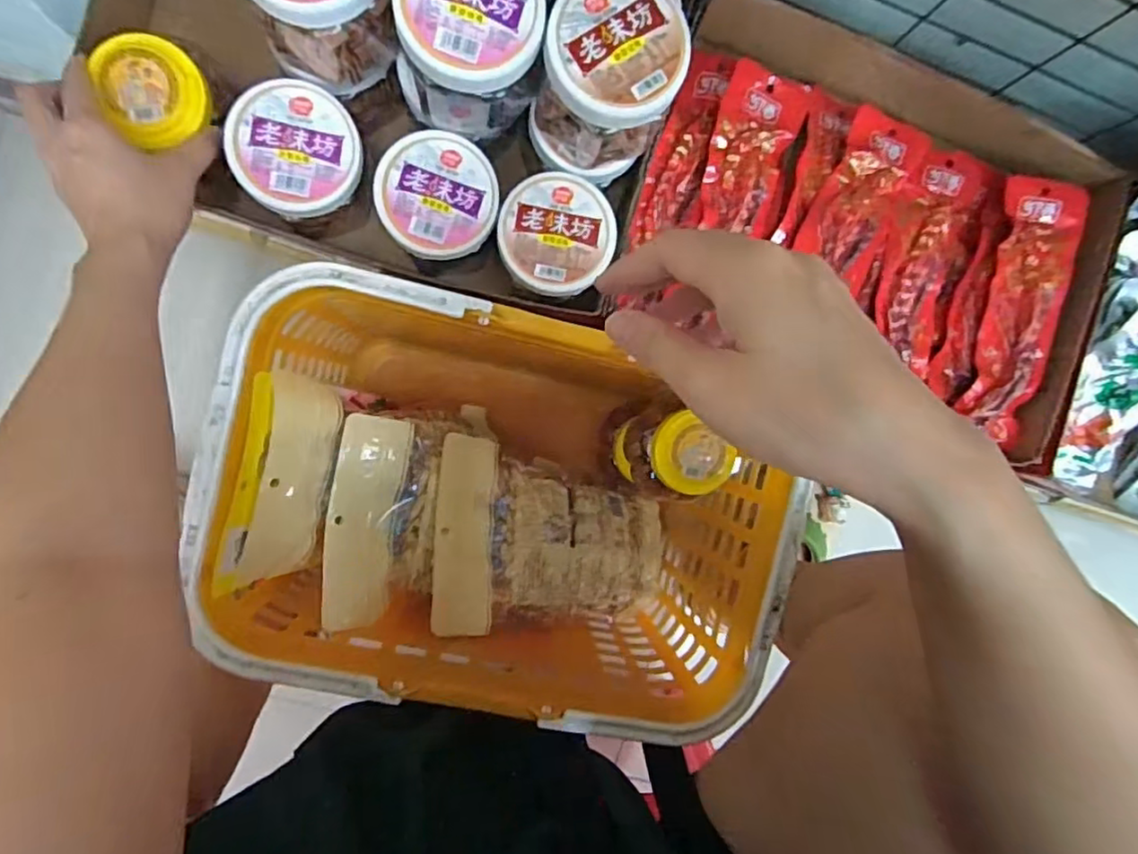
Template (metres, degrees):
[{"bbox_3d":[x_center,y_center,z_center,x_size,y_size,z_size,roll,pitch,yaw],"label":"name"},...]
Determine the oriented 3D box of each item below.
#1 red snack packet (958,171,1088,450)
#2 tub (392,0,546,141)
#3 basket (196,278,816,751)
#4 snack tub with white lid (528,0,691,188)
[{"bbox_3d":[0.410,-0.102,0.576,0.069,0.036,0.239,10,93,-8],"label":"red snack packet"},{"bbox_3d":[-0.066,-0.251,0.411,0.091,0.088,0.084,-1,94,-8],"label":"tub"},{"bbox_3d":[-0.057,0.061,0.592,0.438,0.269,0.289,16,92,-9],"label":"basket"},{"bbox_3d":[0.024,-0.230,0.424,0.086,0.089,0.091,-1,94,-8],"label":"snack tub with white lid"}]

